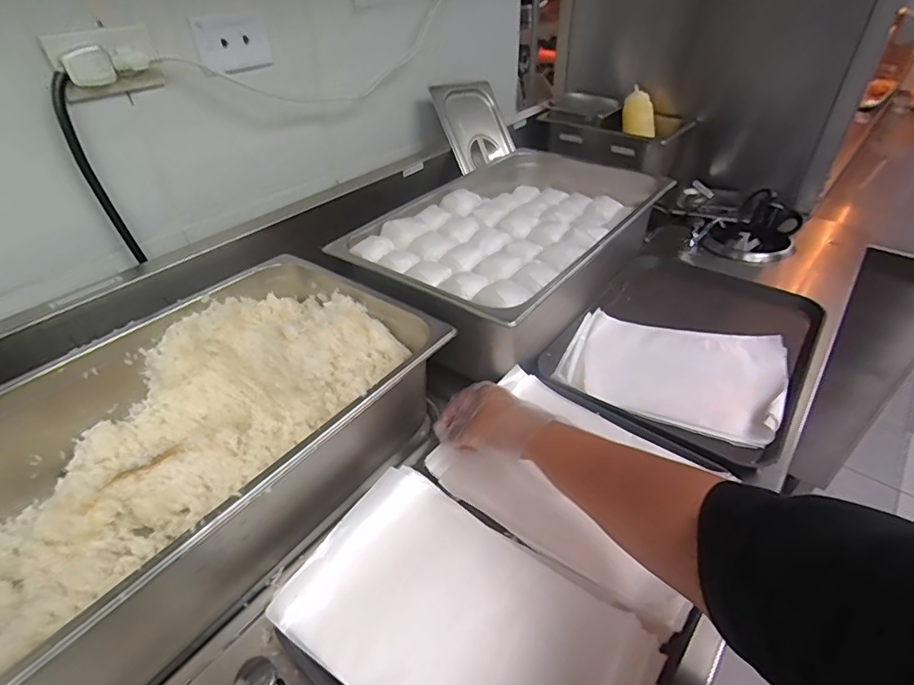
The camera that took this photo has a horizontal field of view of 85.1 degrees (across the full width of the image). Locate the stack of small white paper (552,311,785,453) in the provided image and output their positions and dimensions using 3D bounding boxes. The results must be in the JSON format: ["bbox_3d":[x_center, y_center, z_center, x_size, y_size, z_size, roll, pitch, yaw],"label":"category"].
[{"bbox_3d":[0.287,0.033,0.669,0.269,0.027,0.197,14,41,20],"label":"stack of small white paper"}]

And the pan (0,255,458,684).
[{"bbox_3d":[-0.279,0.110,0.529,0.312,0.143,0.508,25,46,31],"label":"pan"}]

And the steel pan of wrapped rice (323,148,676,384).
[{"bbox_3d":[0.070,-0.169,0.828,0.354,0.130,0.522,22,44,29],"label":"steel pan of wrapped rice"}]

